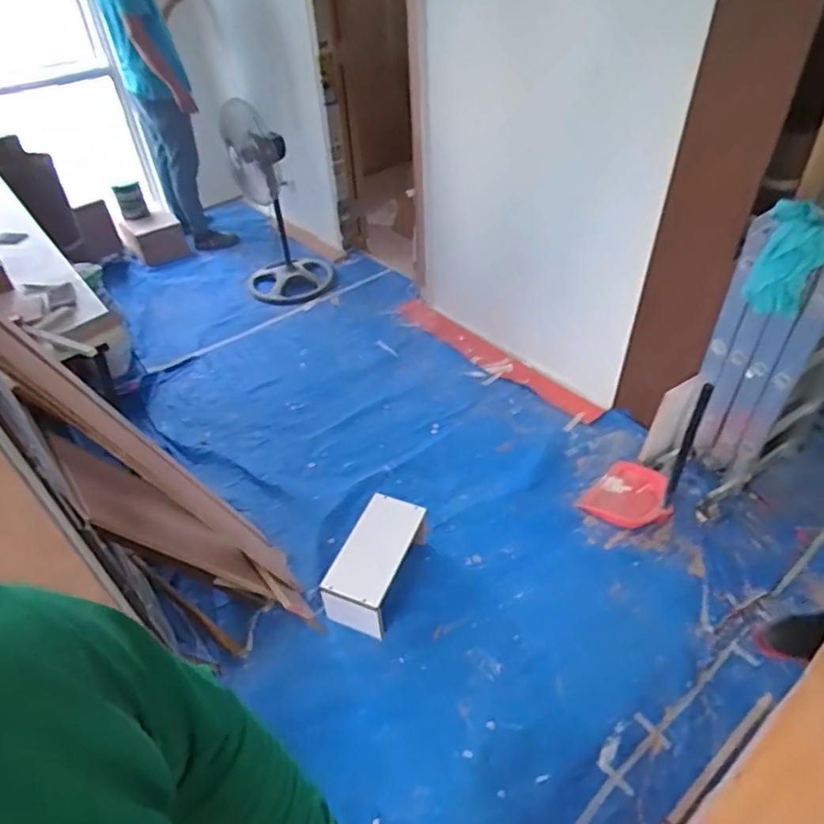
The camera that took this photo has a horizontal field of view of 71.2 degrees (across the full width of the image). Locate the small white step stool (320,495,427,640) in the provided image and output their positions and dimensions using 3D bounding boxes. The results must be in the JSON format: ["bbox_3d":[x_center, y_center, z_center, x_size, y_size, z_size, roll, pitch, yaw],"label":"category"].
[{"bbox_3d":[-0.105,0.461,1.766,0.193,0.187,0.389,16,46,20],"label":"small white step stool"}]

